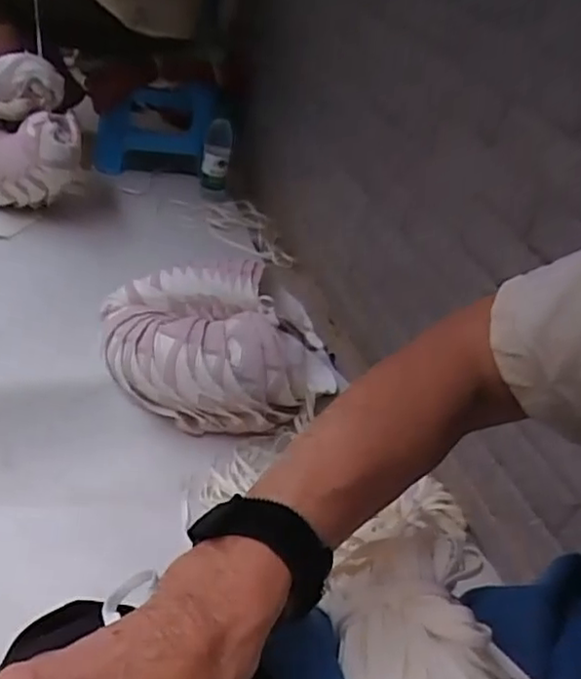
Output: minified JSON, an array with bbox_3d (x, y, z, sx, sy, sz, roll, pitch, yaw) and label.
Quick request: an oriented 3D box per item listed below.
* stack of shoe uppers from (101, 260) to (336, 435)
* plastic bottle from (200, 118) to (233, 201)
[{"bbox_3d":[-0.099,0.015,1.032,0.368,0.163,0.282,-1,40,-19],"label":"stack of shoe uppers"},{"bbox_3d":[-0.178,-0.426,1.547,0.065,0.176,0.071,8,38,-7],"label":"plastic bottle"}]

